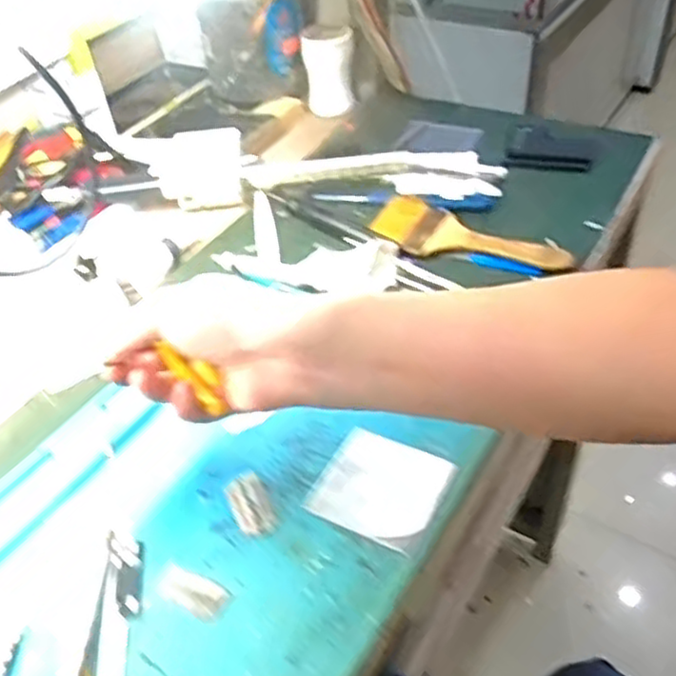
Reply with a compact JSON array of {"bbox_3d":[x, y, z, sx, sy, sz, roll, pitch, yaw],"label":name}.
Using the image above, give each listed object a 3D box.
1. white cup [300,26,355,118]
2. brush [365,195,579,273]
[{"bbox_3d":[-0.010,-0.304,0.795,0.052,0.089,0.065,-3,44,2],"label":"white cup"},{"bbox_3d":[0.100,-0.080,0.583,0.170,0.010,0.063,29,53,31],"label":"brush"}]

